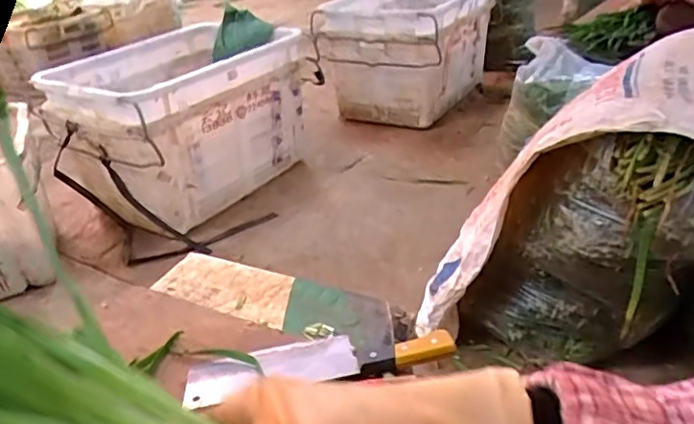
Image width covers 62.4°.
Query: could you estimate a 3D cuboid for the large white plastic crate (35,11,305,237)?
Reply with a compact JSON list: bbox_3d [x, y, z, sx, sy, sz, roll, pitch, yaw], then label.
[{"bbox_3d":[-0.476,-0.275,1.727,0.449,0.402,0.643,17,37,33],"label":"large white plastic crate"}]

